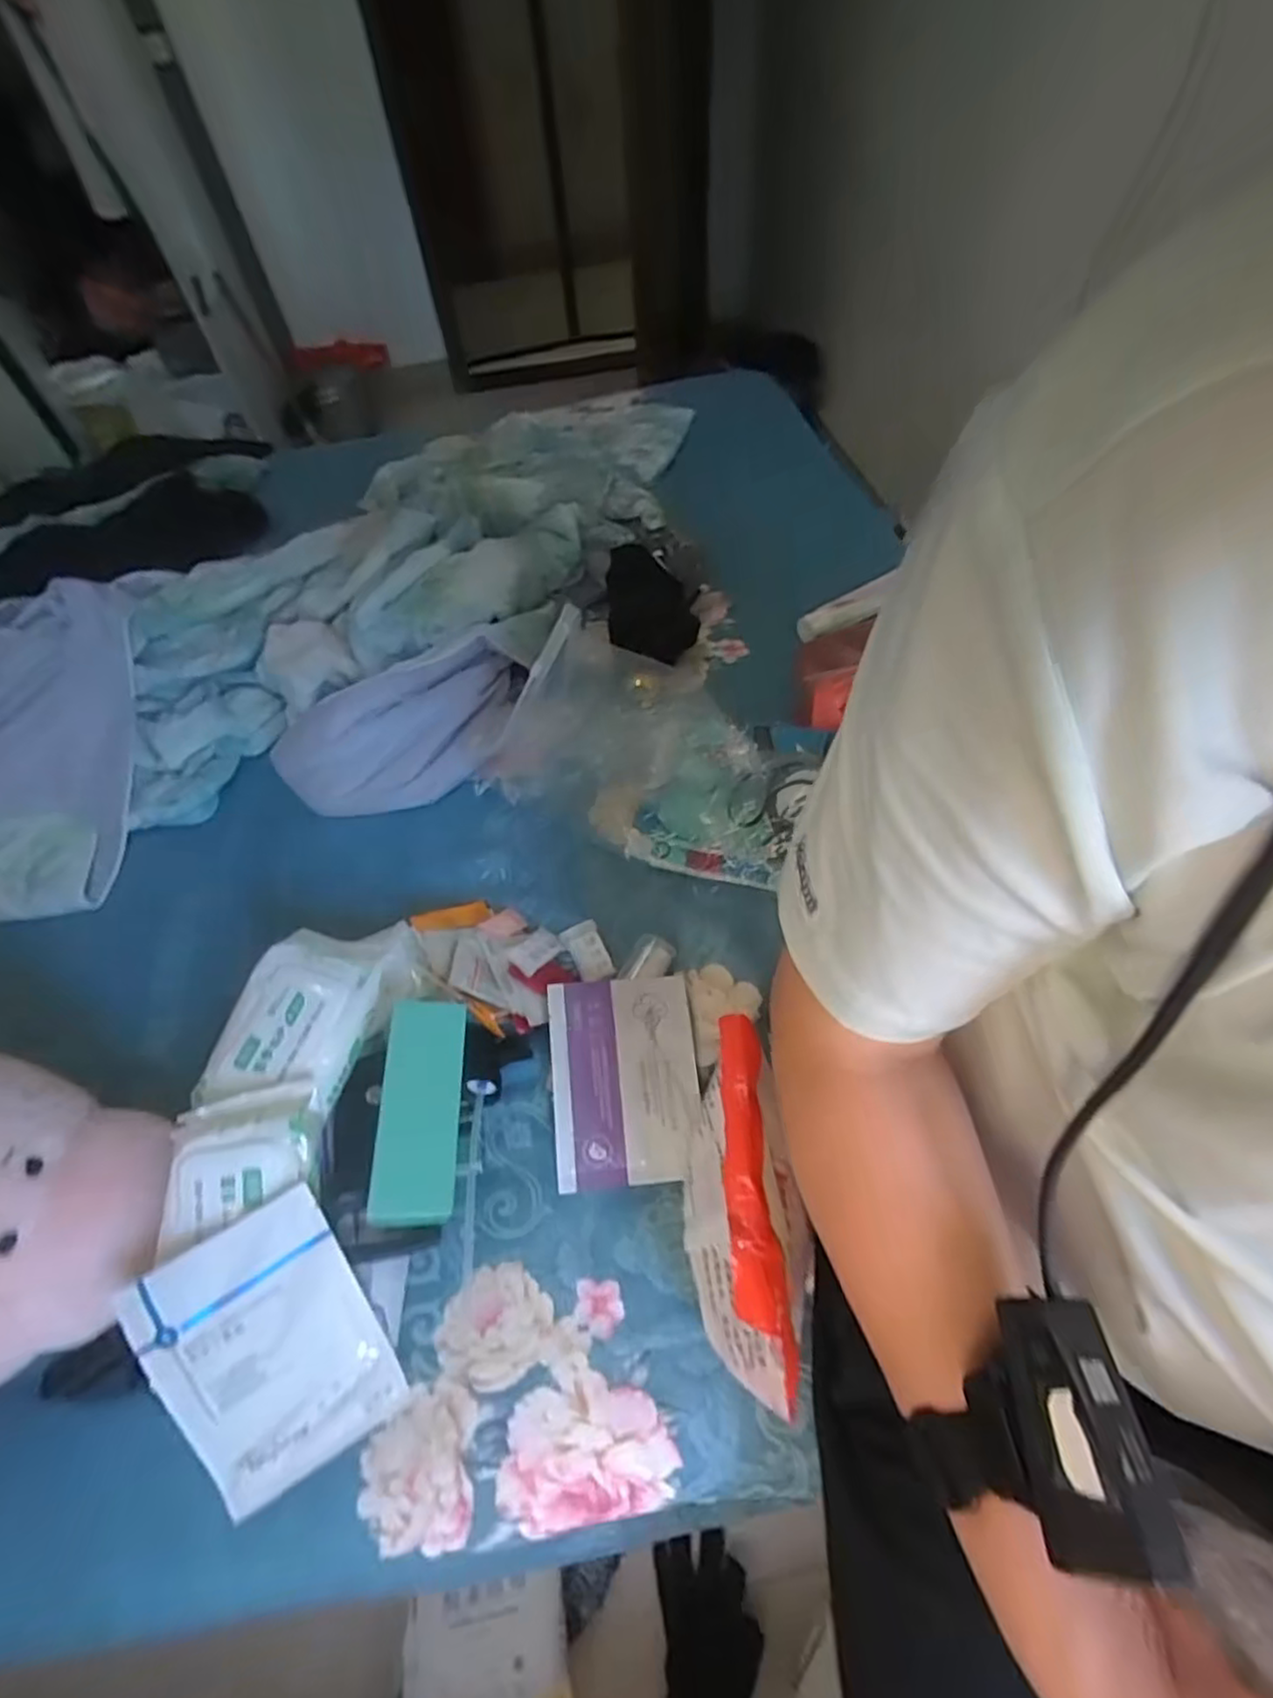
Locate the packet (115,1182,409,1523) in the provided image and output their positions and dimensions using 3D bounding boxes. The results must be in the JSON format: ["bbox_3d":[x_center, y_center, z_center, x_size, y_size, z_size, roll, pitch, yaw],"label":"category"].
[{"bbox_3d":[-0.225,0.305,0.420,0.111,0.013,0.151,-26,94,-25],"label":"packet"}]

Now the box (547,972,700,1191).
[{"bbox_3d":[-0.008,0.176,0.531,0.110,0.019,0.149,-4,71,-7],"label":"box"}]

